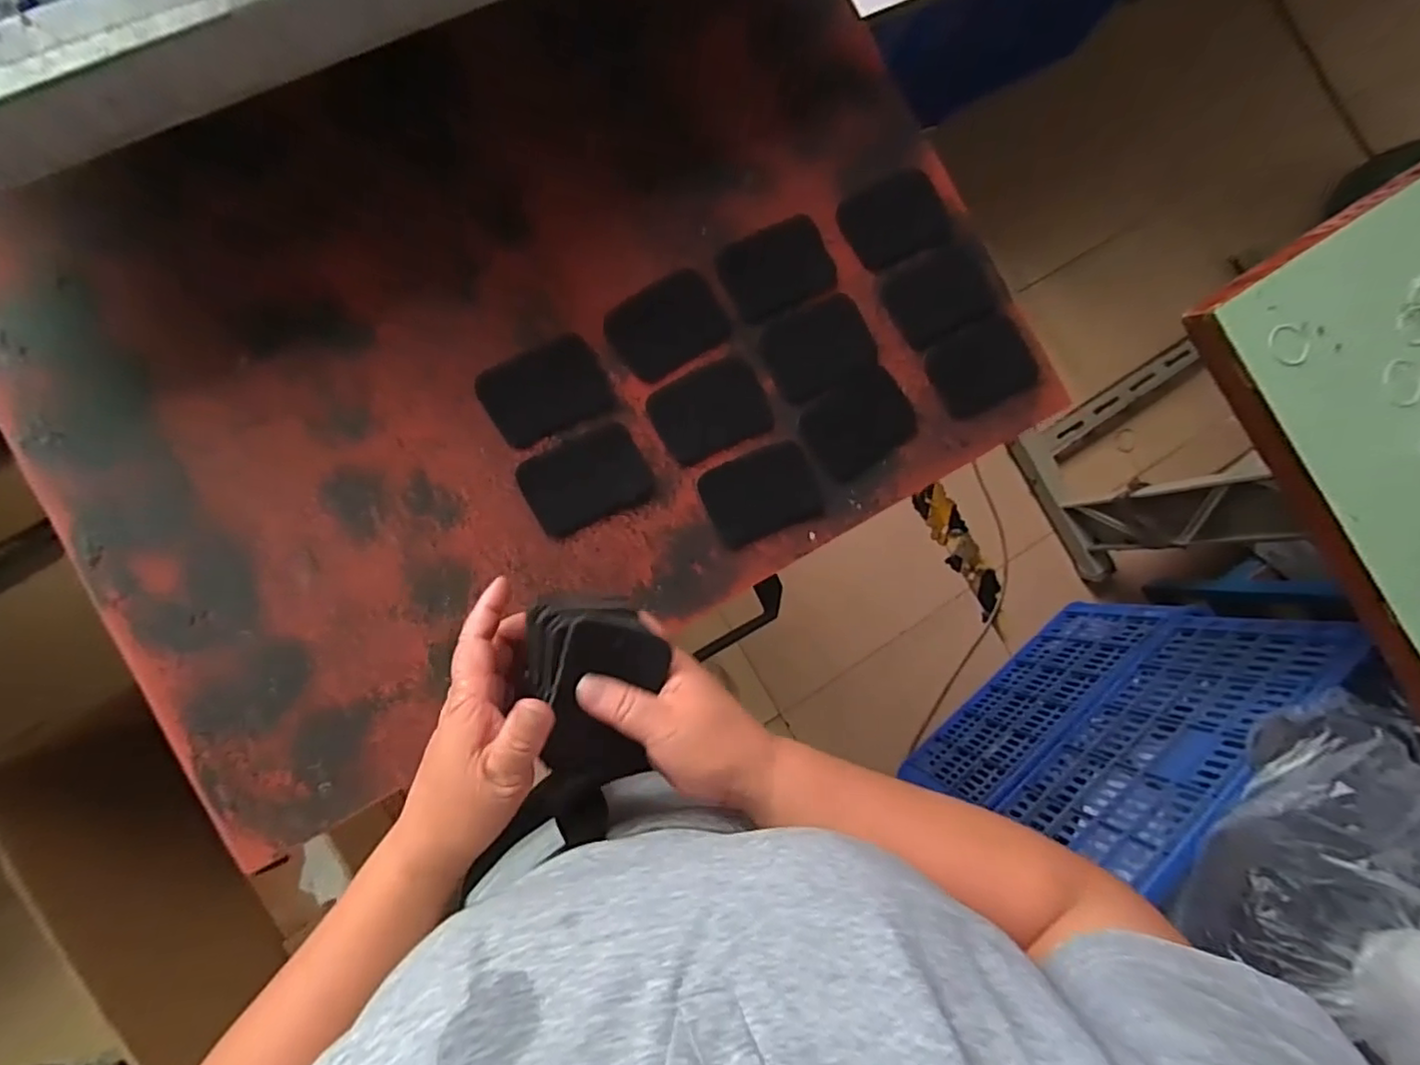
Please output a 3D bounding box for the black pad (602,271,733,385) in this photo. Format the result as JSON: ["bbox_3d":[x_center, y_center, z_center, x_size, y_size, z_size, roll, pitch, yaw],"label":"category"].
[{"bbox_3d":[-0.033,-0.160,0.484,0.089,0.006,0.066,-32,90,-8],"label":"black pad"}]

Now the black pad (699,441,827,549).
[{"bbox_3d":[0.041,-0.030,0.484,0.088,0.004,0.063,-22,89,-8],"label":"black pad"}]

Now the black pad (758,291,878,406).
[{"bbox_3d":[0.087,-0.148,0.495,0.086,0.008,0.067,-27,90,-8],"label":"black pad"}]

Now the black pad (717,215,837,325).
[{"bbox_3d":[0.054,-0.210,0.495,0.092,0.005,0.064,-30,90,-8],"label":"black pad"}]

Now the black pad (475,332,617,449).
[{"bbox_3d":[-0.121,-0.106,0.466,0.088,0.004,0.066,-26,90,-8],"label":"black pad"}]

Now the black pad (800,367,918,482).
[{"bbox_3d":[0.120,-0.088,0.497,0.087,0.004,0.067,-33,91,-8],"label":"black pad"}]

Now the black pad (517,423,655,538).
[{"bbox_3d":[-0.092,-0.040,0.466,0.086,0.004,0.062,-27,90,-8],"label":"black pad"}]

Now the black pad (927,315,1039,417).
[{"bbox_3d":[0.225,-0.137,0.515,0.090,0.010,0.068,-26,90,-8],"label":"black pad"}]

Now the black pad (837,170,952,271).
[{"bbox_3d":[0.149,-0.253,0.507,0.076,0.004,0.063,-22,100,7],"label":"black pad"}]

